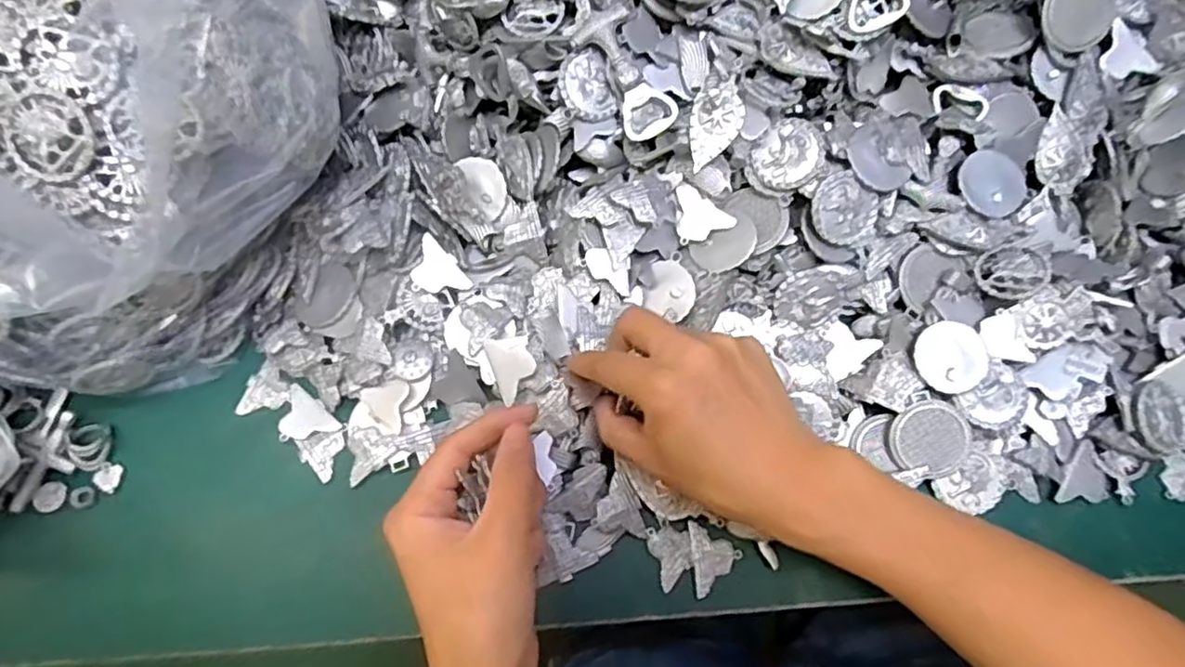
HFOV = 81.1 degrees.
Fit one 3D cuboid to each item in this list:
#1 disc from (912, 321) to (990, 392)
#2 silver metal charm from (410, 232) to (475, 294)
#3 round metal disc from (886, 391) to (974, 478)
[{"bbox_3d":[0.189,0.012,0.364,0.037,0.009,0.036,1,72,-2],"label":"disc"},{"bbox_3d":[-0.083,-0.033,0.372,0.035,0.004,0.024,43,82,-8],"label":"silver metal charm"},{"bbox_3d":[0.176,0.054,0.361,0.042,0.005,0.038,31,95,2],"label":"round metal disc"}]

